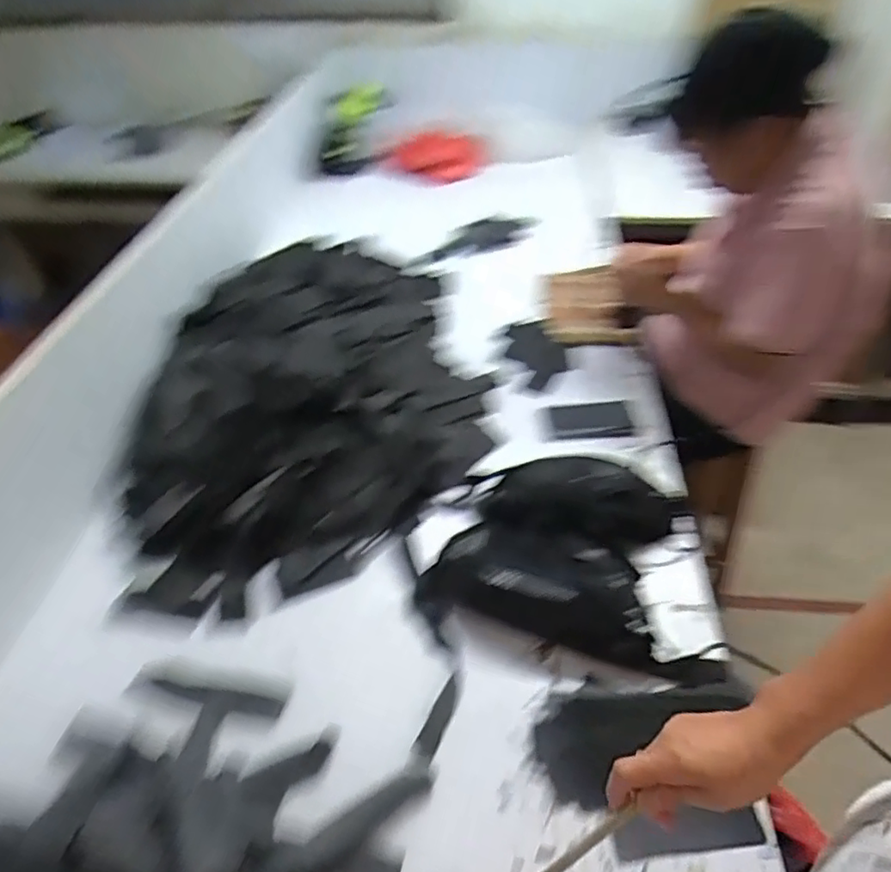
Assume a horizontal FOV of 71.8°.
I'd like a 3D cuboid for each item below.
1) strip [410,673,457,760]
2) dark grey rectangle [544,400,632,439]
[{"bbox_3d":[-0.007,0.311,0.681,0.024,0.011,0.090,17,45,19],"label":"strip"},{"bbox_3d":[0.249,-0.029,1.072,0.150,0.008,0.086,0,42,1],"label":"dark grey rectangle"}]

